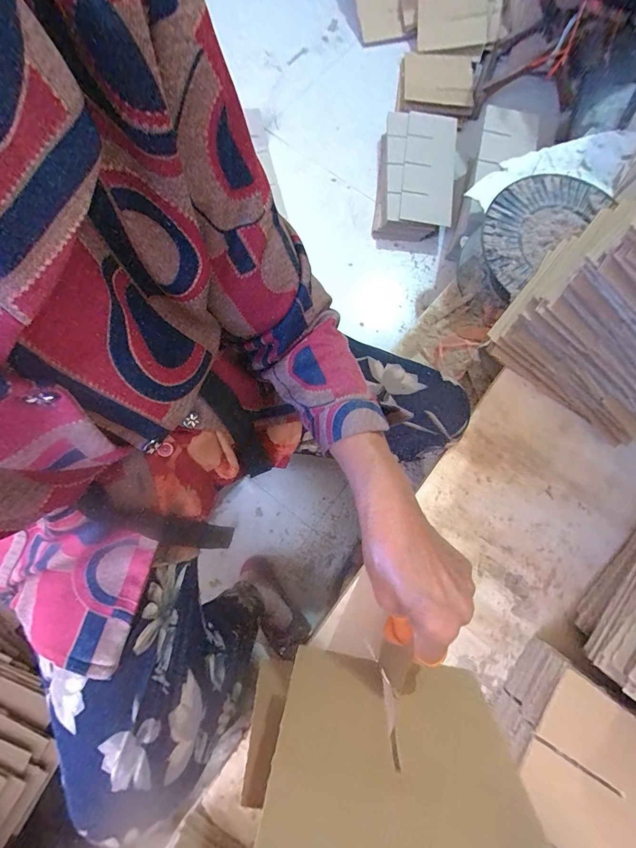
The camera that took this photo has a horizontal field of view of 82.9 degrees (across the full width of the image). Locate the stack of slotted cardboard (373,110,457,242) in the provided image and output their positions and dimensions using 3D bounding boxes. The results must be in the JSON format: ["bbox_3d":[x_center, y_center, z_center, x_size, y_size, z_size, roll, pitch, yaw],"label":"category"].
[{"bbox_3d":[0.255,-0.655,0.954,0.190,0.096,0.336,8,76,0],"label":"stack of slotted cardboard"}]

